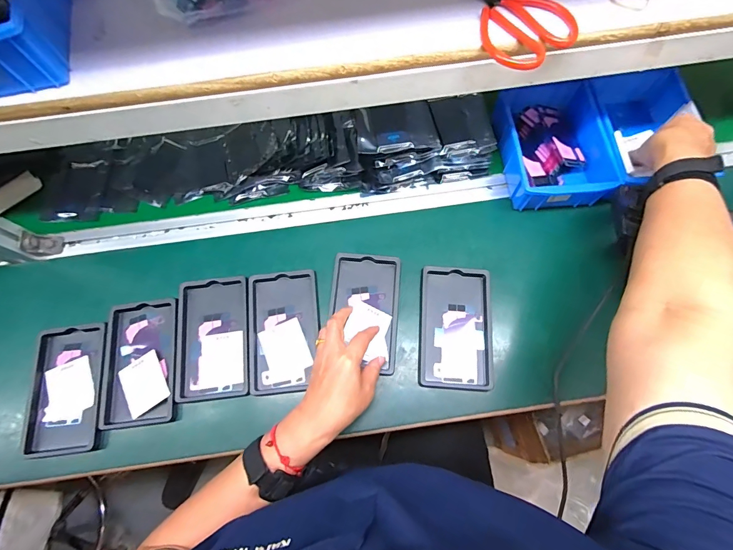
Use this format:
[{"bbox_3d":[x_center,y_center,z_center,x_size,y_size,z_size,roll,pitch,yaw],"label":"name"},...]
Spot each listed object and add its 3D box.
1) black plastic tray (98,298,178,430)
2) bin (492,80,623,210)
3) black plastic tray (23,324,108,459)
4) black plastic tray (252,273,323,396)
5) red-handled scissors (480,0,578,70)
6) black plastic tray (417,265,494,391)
[{"bbox_3d":[-0.298,0.114,0.486,0.094,0.012,0.157,-8,70,-1],"label":"black plastic tray"},{"bbox_3d":[0.272,-0.195,0.553,0.143,0.058,0.193,-5,70,0],"label":"bin"},{"bbox_3d":[-0.386,0.146,0.476,0.089,0.015,0.155,-8,70,-1],"label":"black plastic tray"},{"bbox_3d":[-0.110,0.075,0.496,0.093,0.015,0.158,-4,70,0],"label":"black plastic tray"},{"bbox_3d":[0.142,-0.253,0.365,0.083,0.014,0.115,-36,73,-11],"label":"red-handled scissors"},{"bbox_3d":[0.120,0.068,0.496,0.093,0.016,0.159,3,70,3],"label":"black plastic tray"}]

